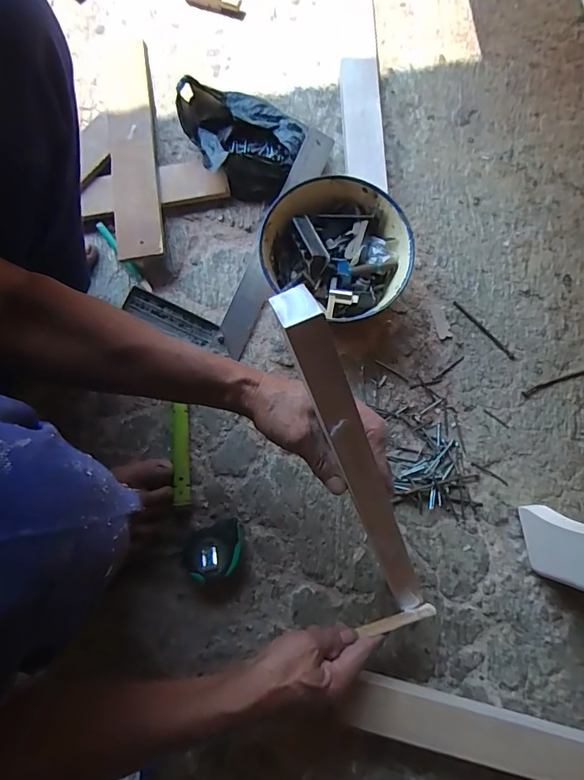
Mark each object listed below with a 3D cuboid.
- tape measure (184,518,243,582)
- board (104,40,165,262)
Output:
[{"bbox_3d":[-0.091,0.194,0.542,0.073,0.038,0.057,-19,78,-3],"label":"tape measure"},{"bbox_3d":[-0.232,-0.359,0.652,0.066,0.015,0.383,-8,74,-4],"label":"board"}]

